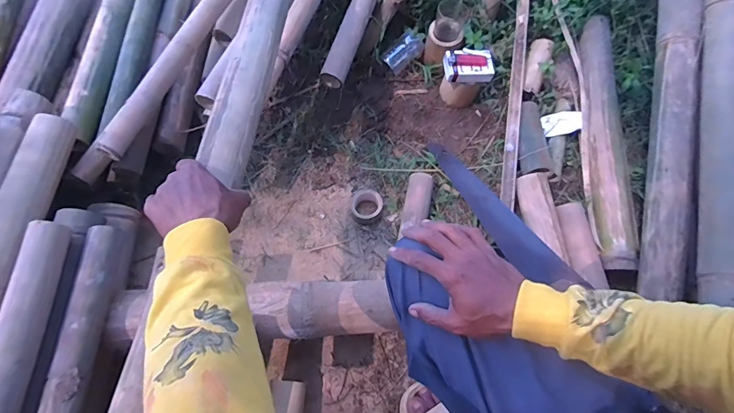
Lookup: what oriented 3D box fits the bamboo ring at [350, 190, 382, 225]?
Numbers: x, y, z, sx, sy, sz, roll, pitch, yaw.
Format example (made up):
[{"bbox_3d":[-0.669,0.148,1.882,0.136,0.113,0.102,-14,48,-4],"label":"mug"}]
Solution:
[{"bbox_3d":[-0.001,-0.003,0.848,0.065,0.033,0.075,-7,66,-1],"label":"bamboo ring"}]

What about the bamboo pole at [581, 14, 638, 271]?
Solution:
[{"bbox_3d":[0.506,-0.152,0.882,0.081,0.059,0.575,4,67,3],"label":"bamboo pole"}]

